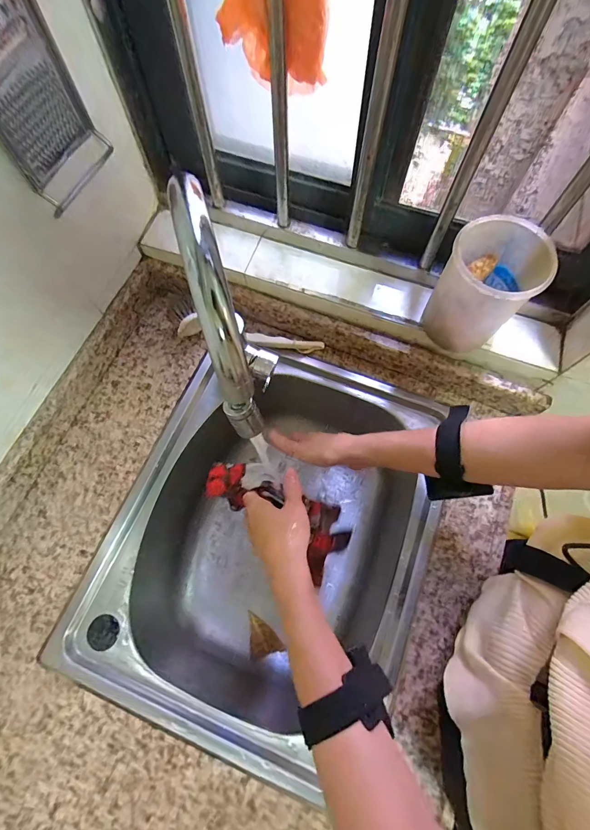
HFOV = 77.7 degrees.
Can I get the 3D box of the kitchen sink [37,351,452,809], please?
[{"bbox_3d":[-0.030,0.177,0.551,0.399,0.228,0.480,20,71,7],"label":"kitchen sink"}]

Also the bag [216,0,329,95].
[{"bbox_3d":[-0.018,-0.360,0.325,0.096,0.110,0.042,-2,70,-1],"label":"bag"}]

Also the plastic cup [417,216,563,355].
[{"bbox_3d":[0.211,-0.137,0.421,0.093,0.133,0.112,30,73,10],"label":"plastic cup"}]

